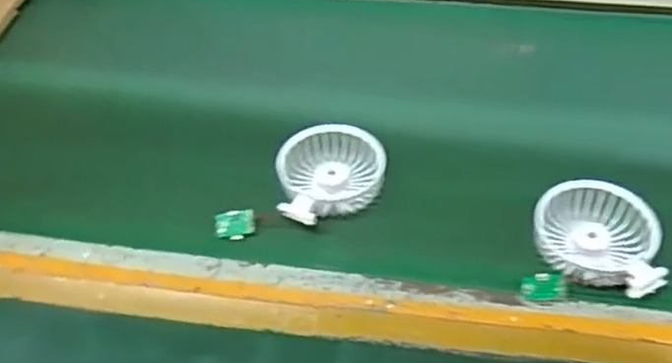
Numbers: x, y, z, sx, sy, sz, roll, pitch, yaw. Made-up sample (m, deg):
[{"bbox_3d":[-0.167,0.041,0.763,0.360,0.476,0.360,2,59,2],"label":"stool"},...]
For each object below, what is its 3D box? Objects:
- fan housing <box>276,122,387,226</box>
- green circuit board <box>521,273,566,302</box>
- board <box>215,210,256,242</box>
[{"bbox_3d":[-0.004,-0.009,0.616,0.091,0.031,0.108,-6,48,-3],"label":"fan housing"},{"bbox_3d":[0.158,0.080,0.532,0.031,0.004,0.023,-8,61,17],"label":"green circuit board"},{"bbox_3d":[-0.085,0.038,0.598,0.036,0.025,0.005,-9,8,16],"label":"board"}]

